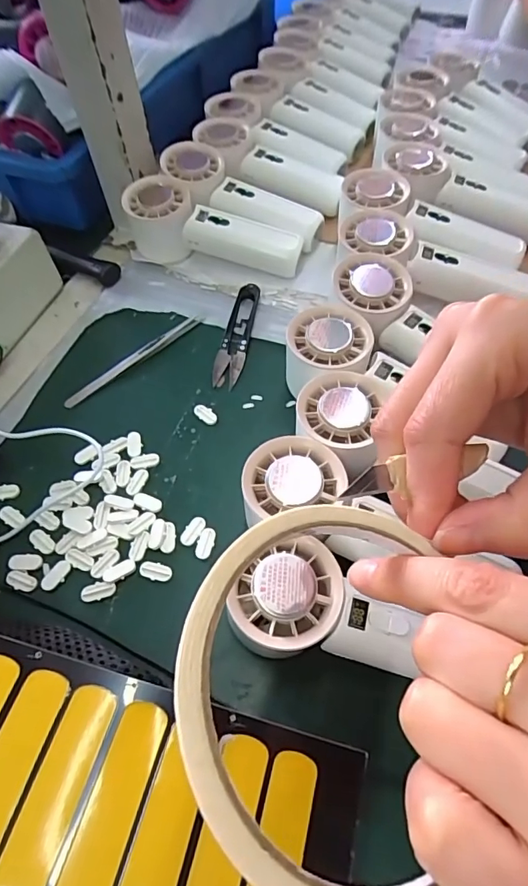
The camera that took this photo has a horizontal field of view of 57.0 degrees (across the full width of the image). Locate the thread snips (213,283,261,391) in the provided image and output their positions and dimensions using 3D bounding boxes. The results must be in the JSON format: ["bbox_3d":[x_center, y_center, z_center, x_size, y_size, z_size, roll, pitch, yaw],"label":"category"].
[{"bbox_3d":[-0.022,-0.090,0.395,0.022,0.016,0.100,6,57,8],"label":"thread snips"}]

